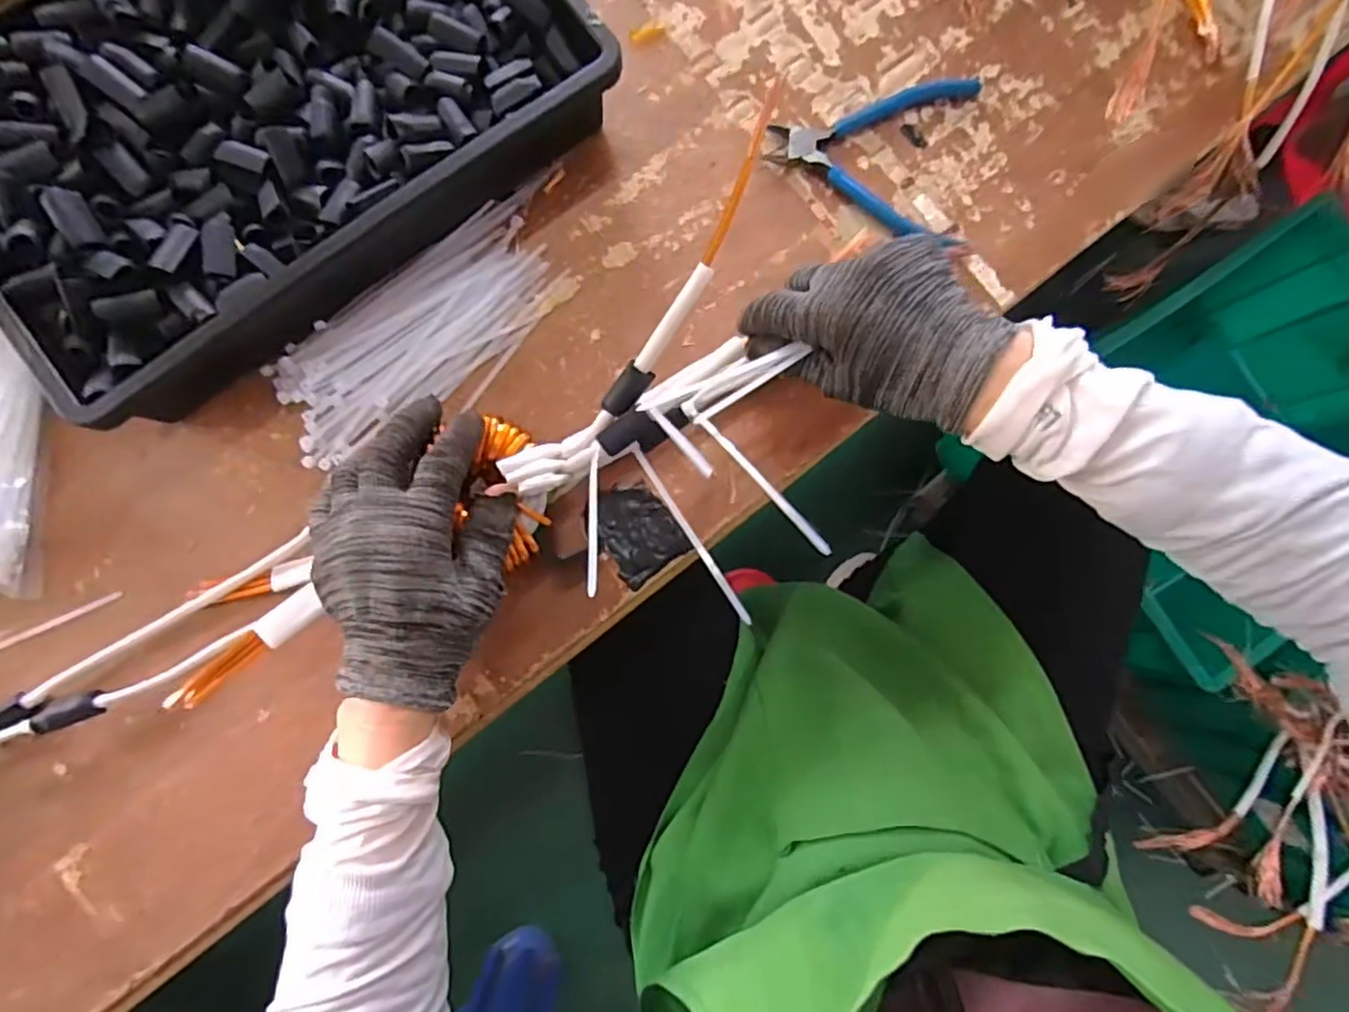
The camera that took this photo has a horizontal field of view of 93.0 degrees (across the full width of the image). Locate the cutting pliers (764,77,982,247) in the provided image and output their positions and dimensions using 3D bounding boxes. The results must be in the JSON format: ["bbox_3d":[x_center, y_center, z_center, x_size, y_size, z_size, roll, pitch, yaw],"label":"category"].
[{"bbox_3d":[0.133,-0.244,0.430,0.133,0.010,0.117,10,83,0],"label":"cutting pliers"}]

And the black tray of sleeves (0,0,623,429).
[{"bbox_3d":[-0.248,-0.243,0.395,0.361,0.067,0.253,-39,85,-5],"label":"black tray of sleeves"}]

